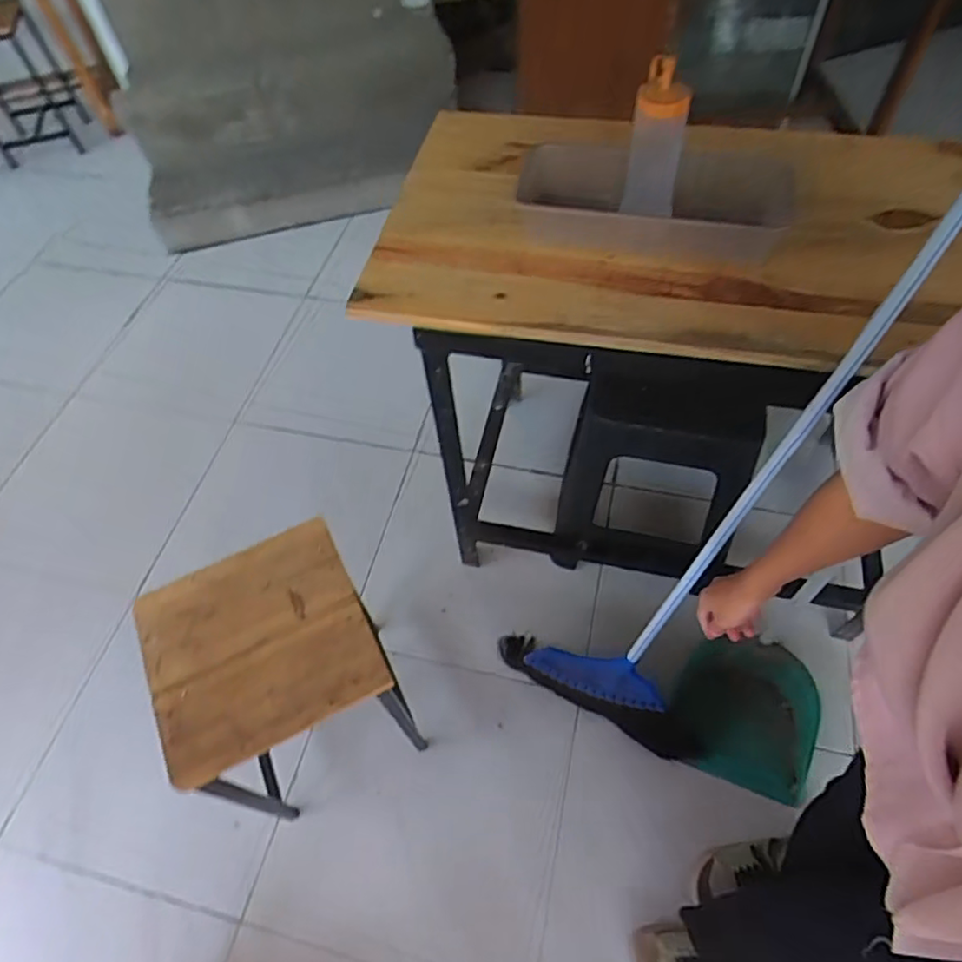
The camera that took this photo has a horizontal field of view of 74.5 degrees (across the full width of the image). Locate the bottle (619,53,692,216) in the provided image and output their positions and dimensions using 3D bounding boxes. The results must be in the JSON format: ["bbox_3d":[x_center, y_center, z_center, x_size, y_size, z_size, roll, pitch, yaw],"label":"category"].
[{"bbox_3d":[0.234,-0.437,0.840,0.063,0.245,0.082,24,82,15],"label":"bottle"}]

